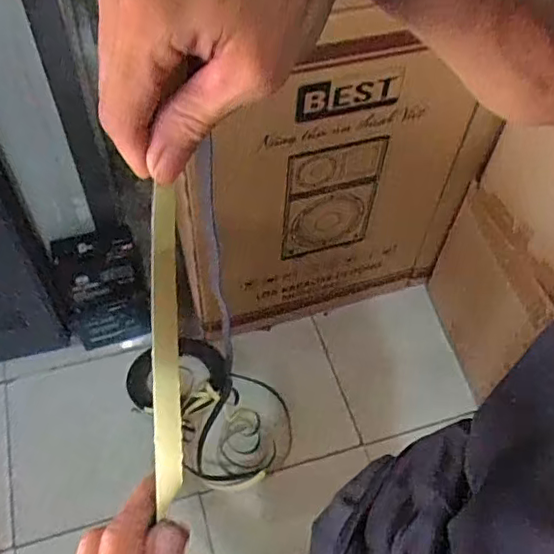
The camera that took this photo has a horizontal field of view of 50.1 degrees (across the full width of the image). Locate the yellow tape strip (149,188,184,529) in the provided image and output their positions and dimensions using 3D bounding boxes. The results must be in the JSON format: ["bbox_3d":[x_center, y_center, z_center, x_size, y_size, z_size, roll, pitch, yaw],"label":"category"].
[{"bbox_3d":[-0.051,0.032,0.271,0.013,0.007,0.143,0,96,-3],"label":"yellow tape strip"}]

